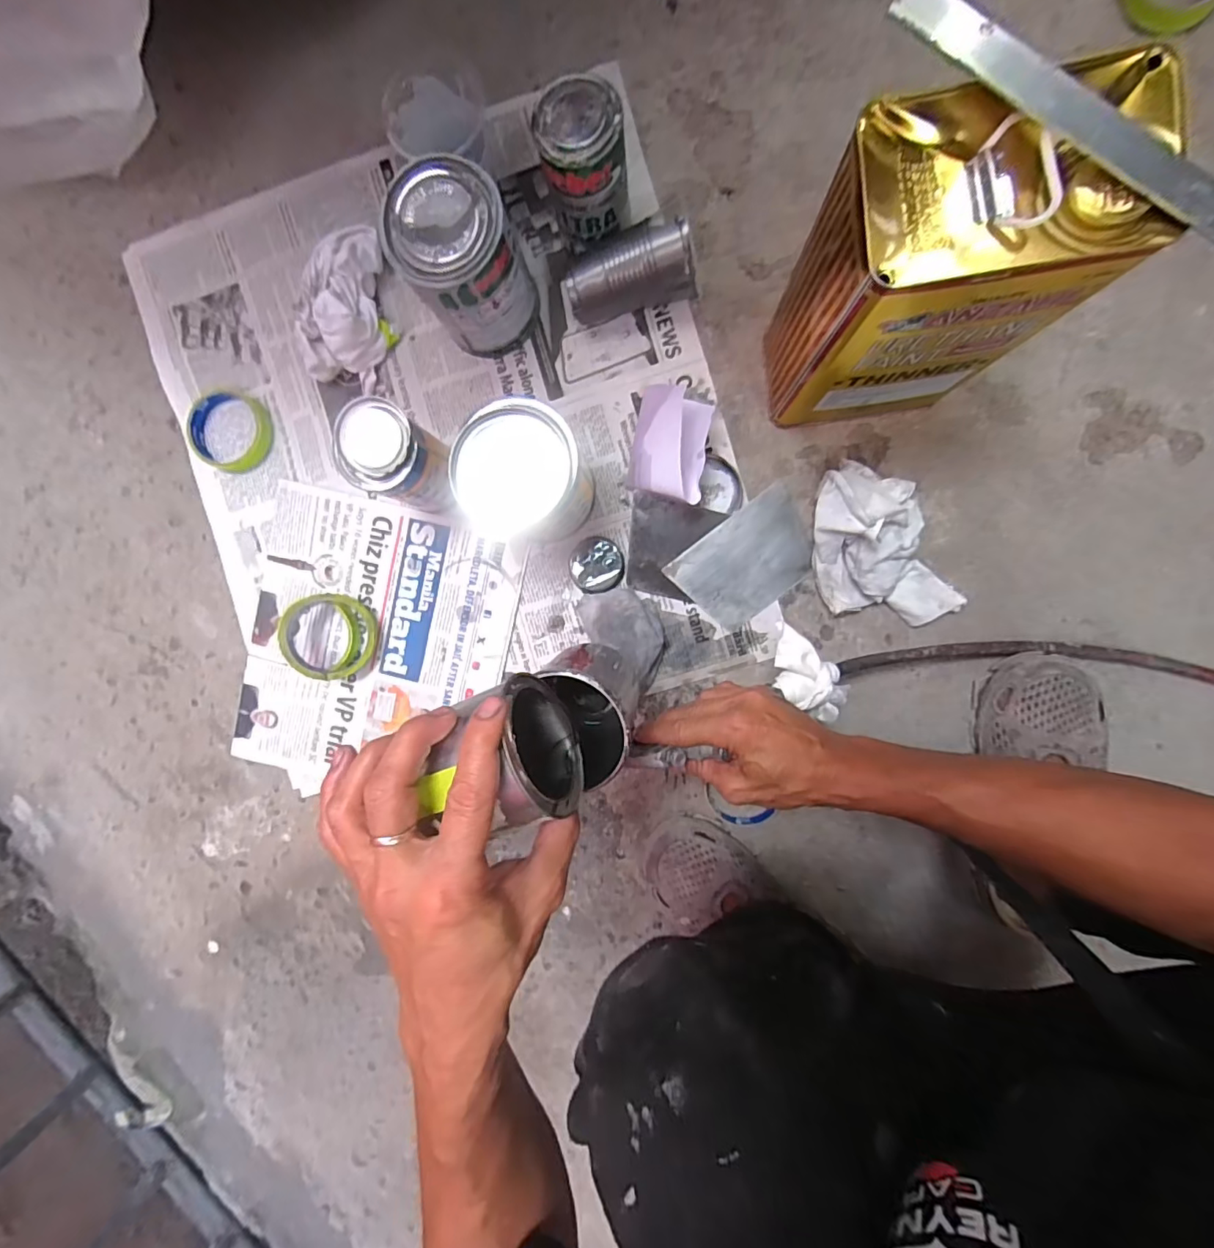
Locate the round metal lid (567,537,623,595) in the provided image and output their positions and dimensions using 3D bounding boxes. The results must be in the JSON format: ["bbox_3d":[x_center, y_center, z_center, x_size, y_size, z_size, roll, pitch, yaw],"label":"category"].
[{"bbox_3d":[-0.011,-0.062,0.557,0.057,0.004,0.057,0,94,4],"label":"round metal lid"}]

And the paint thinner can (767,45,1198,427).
[{"bbox_3d":[0.233,-0.252,0.406,0.163,0.250,0.112,-8,94,5],"label":"paint thinner can"}]

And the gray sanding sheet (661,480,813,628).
[{"bbox_3d":[0.146,-0.065,0.543,0.141,0.007,0.097,-39,96,7],"label":"gray sanding sheet"}]

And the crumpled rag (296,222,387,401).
[{"bbox_3d":[-0.269,-0.317,0.539,0.081,0.052,0.129,9,95,4],"label":"crumpled rag"}]

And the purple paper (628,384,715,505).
[{"bbox_3d":[0.061,-0.177,0.510,0.072,0.077,0.115,10,95,4],"label":"purple paper"}]

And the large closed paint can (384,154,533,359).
[{"bbox_3d":[-0.128,-0.330,0.487,0.103,0.129,0.104,0,94,4],"label":"large closed paint can"}]

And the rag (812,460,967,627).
[{"bbox_3d":[0.261,-0.071,0.508,0.116,0.056,0.176,-25,92,6],"label":"rag"}]

